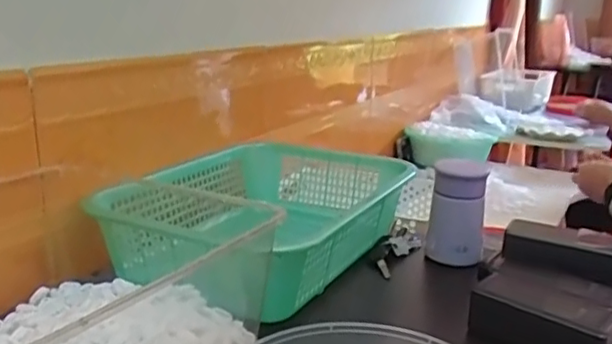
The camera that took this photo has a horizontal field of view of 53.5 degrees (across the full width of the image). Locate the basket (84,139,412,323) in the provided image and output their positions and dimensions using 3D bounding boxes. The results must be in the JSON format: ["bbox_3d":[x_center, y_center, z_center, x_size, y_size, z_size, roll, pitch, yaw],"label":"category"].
[{"bbox_3d":[-0.050,0.050,0.765,0.283,0.110,0.389,10,18,26],"label":"basket"}]

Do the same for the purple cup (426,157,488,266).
[{"bbox_3d":[0.195,0.050,0.780,0.067,0.131,0.069,5,16,12],"label":"purple cup"}]

